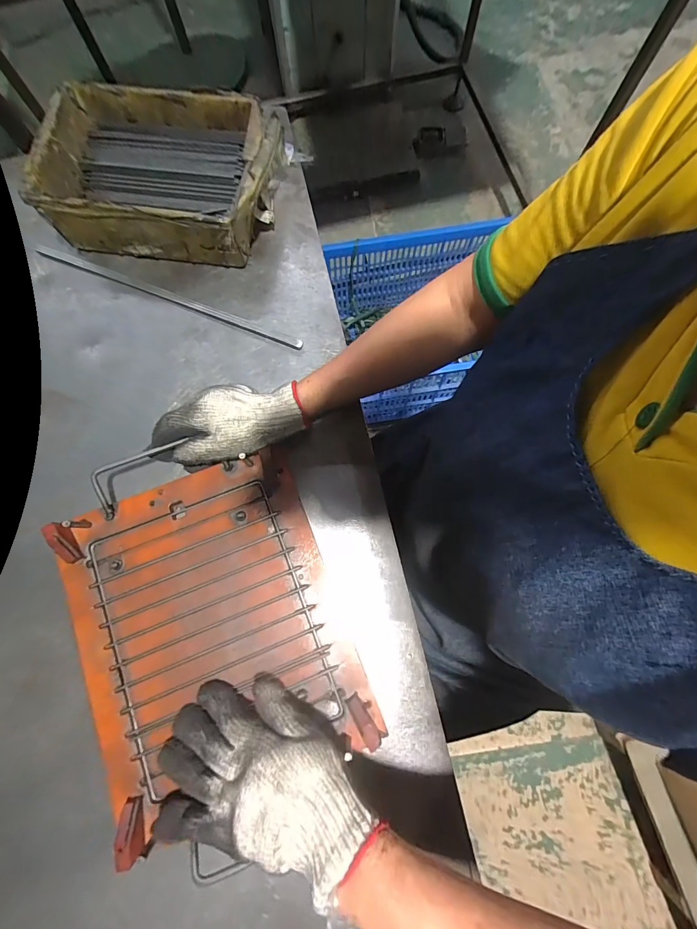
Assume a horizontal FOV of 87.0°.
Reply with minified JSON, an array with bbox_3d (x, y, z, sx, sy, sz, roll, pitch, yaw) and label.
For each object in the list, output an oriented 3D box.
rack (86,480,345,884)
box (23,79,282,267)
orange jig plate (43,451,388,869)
[{"bbox_3d":[-0.135,0.156,0.362,0.198,0.012,0.238,-21,80,-3],"label":"rack"},{"bbox_3d":[-0.215,-0.345,0.438,0.241,0.073,0.176,6,78,2],"label":"box"},{"bbox_3d":[-0.132,0.151,0.357,0.242,0.029,0.287,-18,80,-3],"label":"orange jig plate"}]

